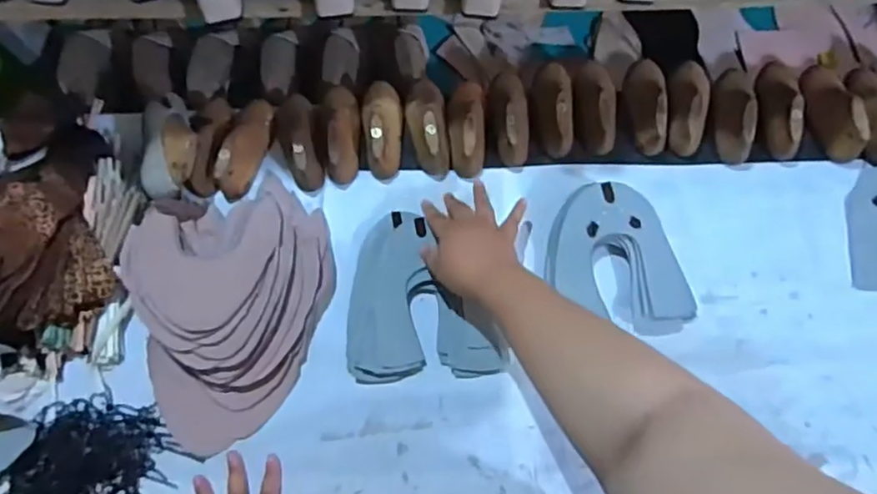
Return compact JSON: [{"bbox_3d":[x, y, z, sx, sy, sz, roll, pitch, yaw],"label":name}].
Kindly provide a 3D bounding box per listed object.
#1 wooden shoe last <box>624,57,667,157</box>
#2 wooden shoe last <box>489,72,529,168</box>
[{"bbox_3d":[0.264,-0.187,0.793,0.047,0.046,0.138,2,68,3],"label":"wooden shoe last"},{"bbox_3d":[0.089,-0.175,0.791,0.052,0.051,0.138,-7,68,-1],"label":"wooden shoe last"}]

